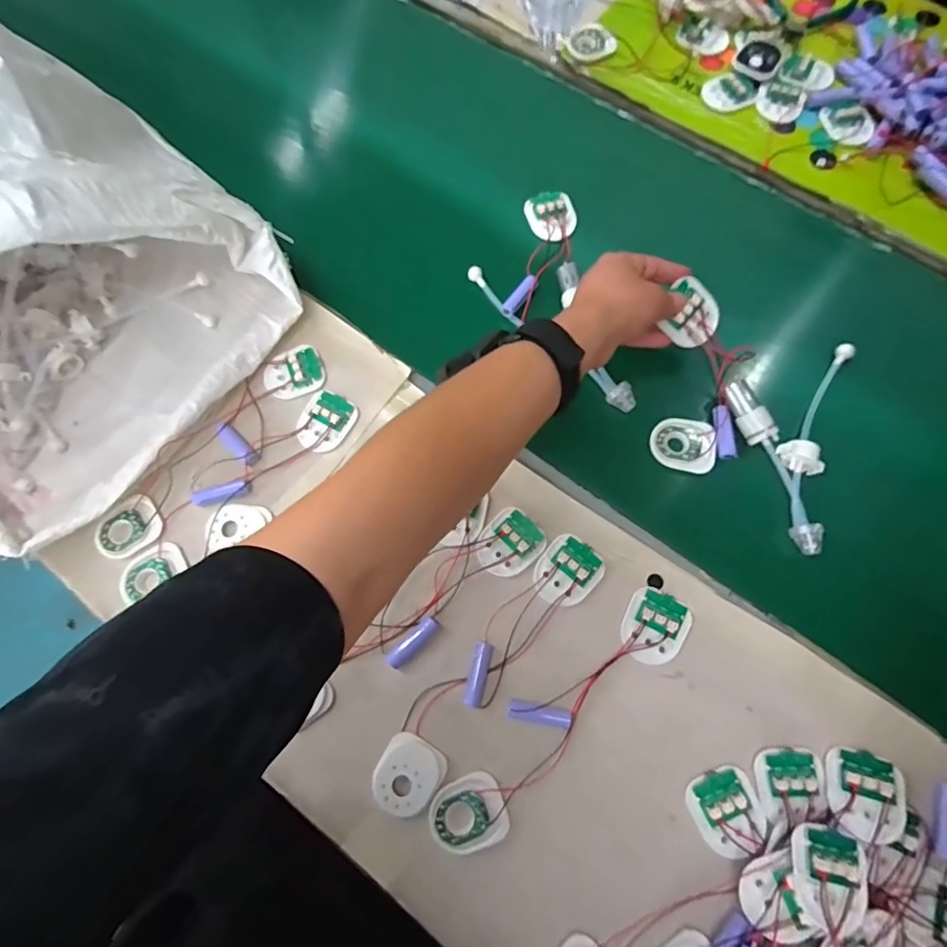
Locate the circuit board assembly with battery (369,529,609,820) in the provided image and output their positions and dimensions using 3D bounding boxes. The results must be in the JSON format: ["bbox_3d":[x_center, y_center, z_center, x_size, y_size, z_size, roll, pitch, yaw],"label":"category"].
[{"bbox_3d":[0.013,0.156,0.434,0.054,0.017,0.252,38,77,12],"label":"circuit board assembly with battery"}]

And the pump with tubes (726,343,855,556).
[{"bbox_3d":[0.308,-0.024,0.474,0.121,0.020,0.157,-18,73,-5],"label":"pump with tubes"}]

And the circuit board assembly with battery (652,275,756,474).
[{"bbox_3d":[0.207,-0.086,0.492,0.072,0.024,0.167,4,93,2],"label":"circuit board assembly with battery"}]

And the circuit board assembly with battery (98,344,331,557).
[{"bbox_3d":[-0.236,-0.021,0.501,0.063,0.026,0.254,40,77,12],"label":"circuit board assembly with battery"}]

